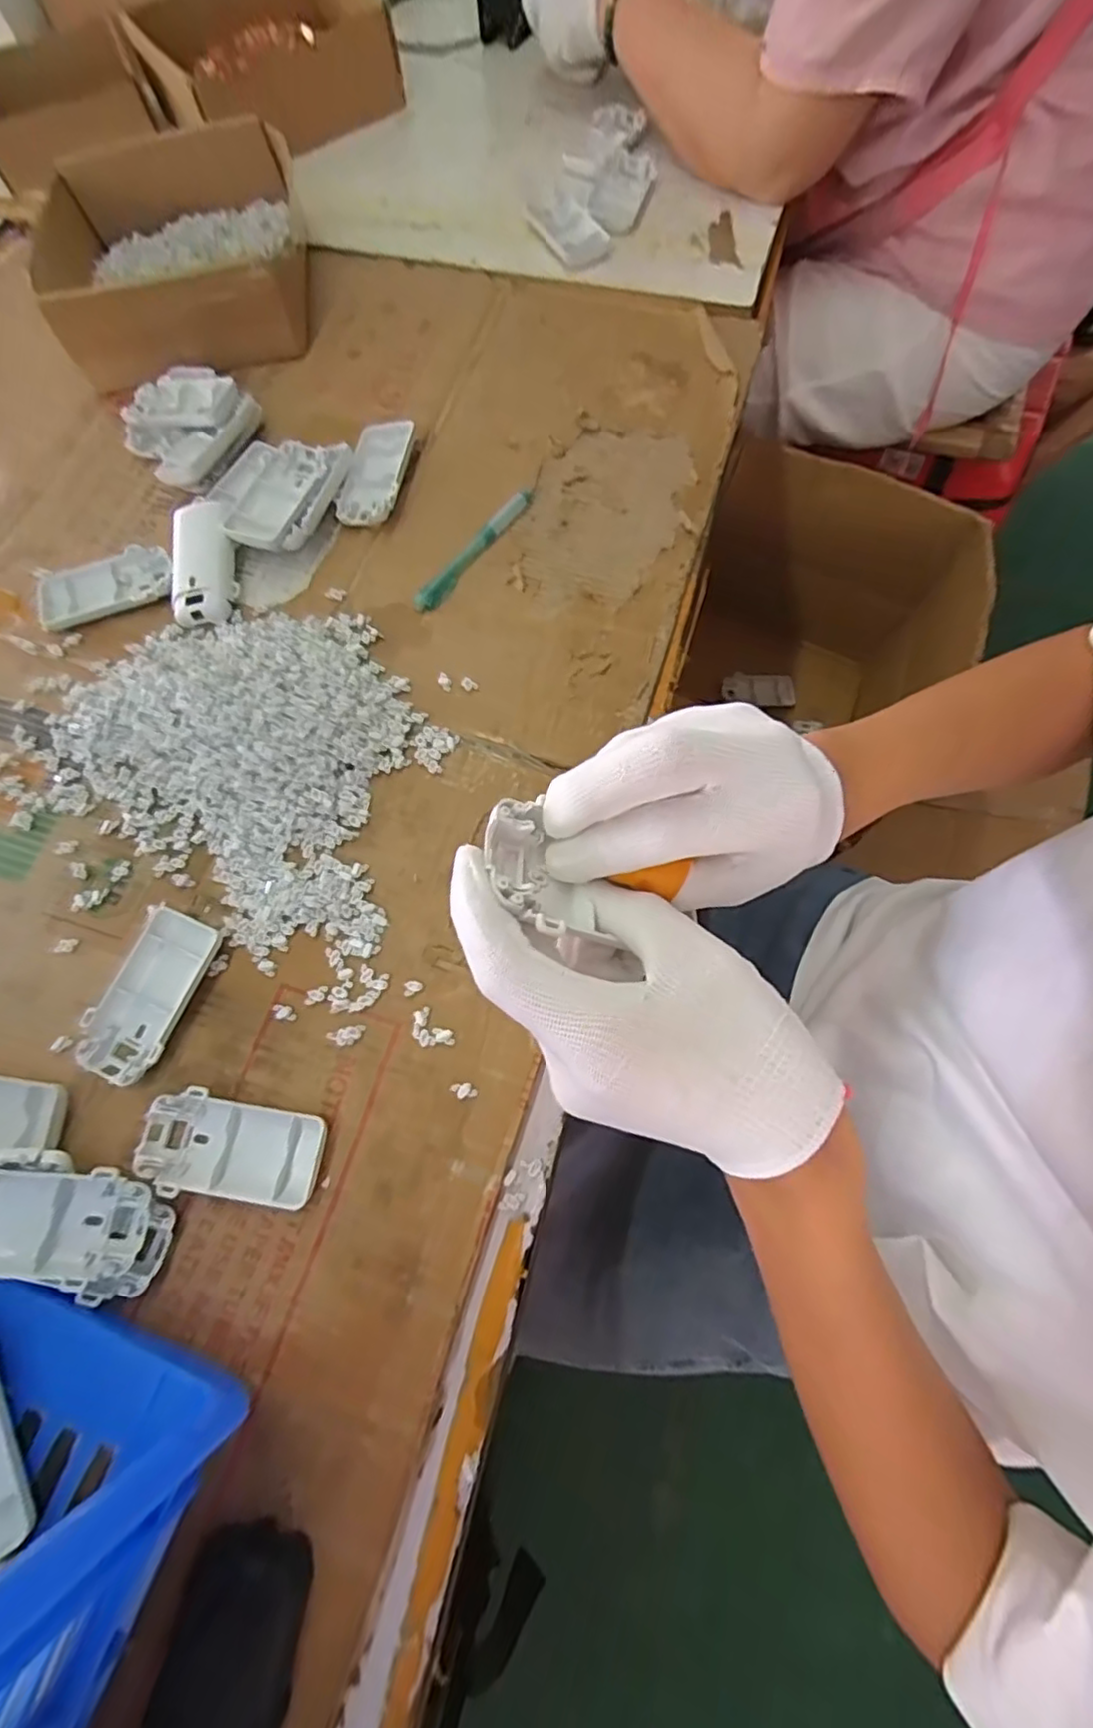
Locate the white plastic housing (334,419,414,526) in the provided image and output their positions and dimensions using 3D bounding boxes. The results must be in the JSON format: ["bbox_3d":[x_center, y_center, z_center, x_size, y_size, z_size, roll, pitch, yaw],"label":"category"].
[{"bbox_3d":[-0.133,-0.298,0.498,0.049,0.019,0.092,4,73,4],"label":"white plastic housing"}]

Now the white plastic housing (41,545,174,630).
[{"bbox_3d":[-0.322,-0.203,0.474,0.093,0.015,0.048,-24,73,-5],"label":"white plastic housing"}]

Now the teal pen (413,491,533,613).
[{"bbox_3d":[-0.052,-0.230,0.475,0.016,0.010,0.129,35,77,12],"label":"teal pen"}]

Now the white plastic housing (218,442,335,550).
[{"bbox_3d":[-0.198,-0.273,0.487,0.053,0.025,0.094,15,74,7],"label":"white plastic housing"}]

